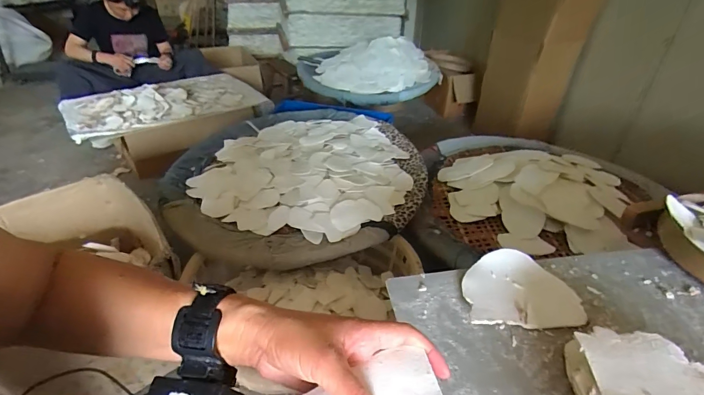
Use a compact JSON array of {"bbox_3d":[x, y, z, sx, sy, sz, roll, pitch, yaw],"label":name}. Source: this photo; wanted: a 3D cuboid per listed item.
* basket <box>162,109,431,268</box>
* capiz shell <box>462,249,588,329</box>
[{"bbox_3d":[-0.222,-0.121,1.331,0.992,0.115,0.845,29,44,34],"label":"basket"},{"bbox_3d":[0.231,0.126,0.523,0.152,0.014,0.131,3,35,1],"label":"capiz shell"}]

